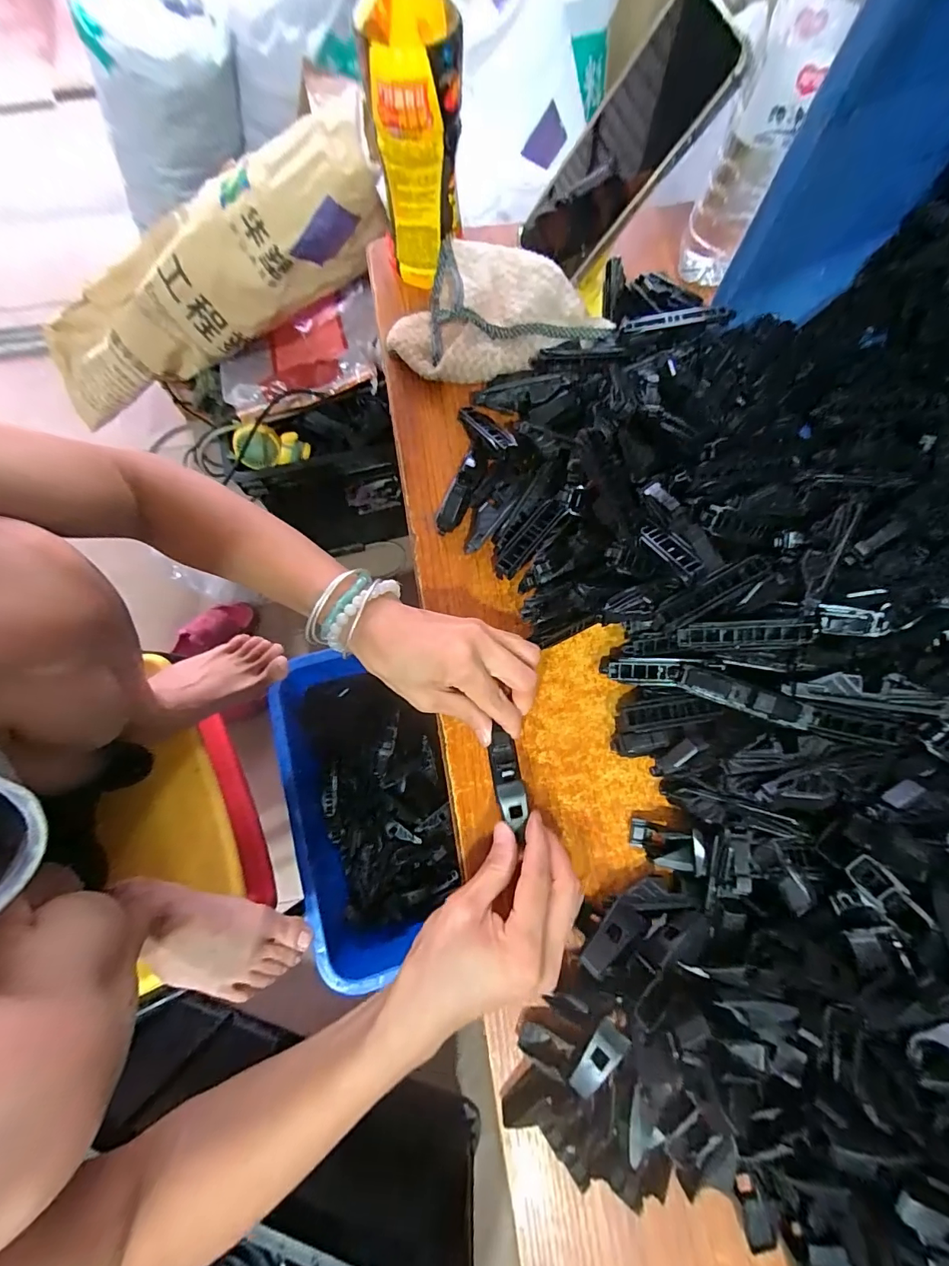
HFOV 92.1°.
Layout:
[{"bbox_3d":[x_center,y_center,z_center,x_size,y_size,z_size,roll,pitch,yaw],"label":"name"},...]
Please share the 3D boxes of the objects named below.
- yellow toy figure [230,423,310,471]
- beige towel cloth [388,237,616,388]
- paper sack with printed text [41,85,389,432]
[{"bbox_3d":[-0.322,-0.295,0.727,0.107,0.060,0.048,0,29,-37],"label":"yellow toy figure"},{"bbox_3d":[0.018,-0.269,0.384,0.178,0.047,0.108,1,75,0],"label":"beige towel cloth"},{"bbox_3d":[-0.412,-0.536,0.701,0.706,0.136,0.194,-1,73,27],"label":"paper sack with printed text"}]

